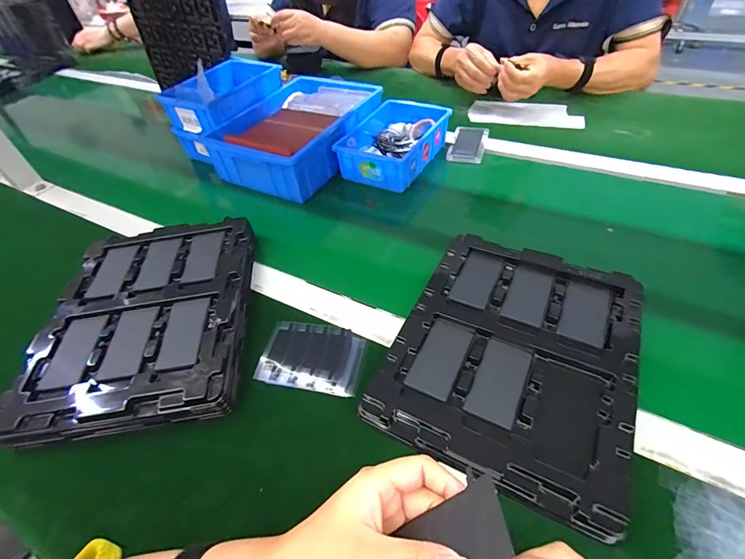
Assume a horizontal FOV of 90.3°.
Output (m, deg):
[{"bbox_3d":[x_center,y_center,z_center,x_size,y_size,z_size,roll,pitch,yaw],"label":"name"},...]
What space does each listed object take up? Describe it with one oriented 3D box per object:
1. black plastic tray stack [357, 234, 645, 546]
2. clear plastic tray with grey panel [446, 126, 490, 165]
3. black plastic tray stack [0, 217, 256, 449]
[{"bbox_3d":[0.145,0.066,0.382,0.216,0.025,0.276,18,52,21],"label":"black plastic tray stack"},{"bbox_3d":[0.175,-0.247,0.676,0.060,0.014,0.105,12,50,17],"label":"clear plastic tray with grey panel"},{"bbox_3d":[-0.259,0.040,0.442,0.219,0.042,0.278,-6,47,1],"label":"black plastic tray stack"}]

